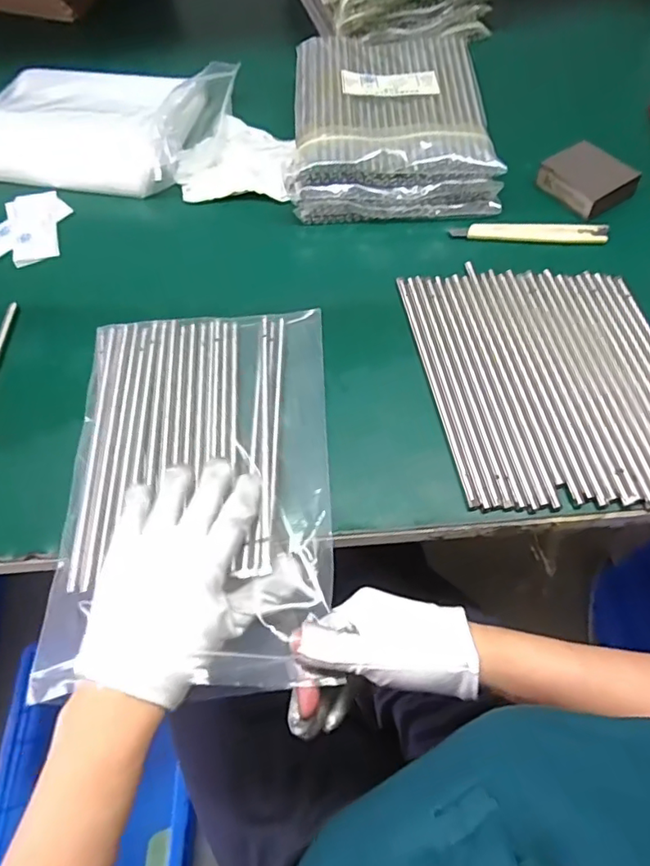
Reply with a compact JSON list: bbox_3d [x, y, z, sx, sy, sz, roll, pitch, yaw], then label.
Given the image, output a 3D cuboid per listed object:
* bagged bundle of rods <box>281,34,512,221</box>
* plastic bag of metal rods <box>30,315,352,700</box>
[{"bbox_3d":[0.065,-0.319,0.573,0.190,0.064,0.218,0,60,1],"label":"bagged bundle of rods"},{"bbox_3d":[-0.091,0.028,0.405,0.185,0.022,0.293,-4,60,-2],"label":"plastic bag of metal rods"}]

